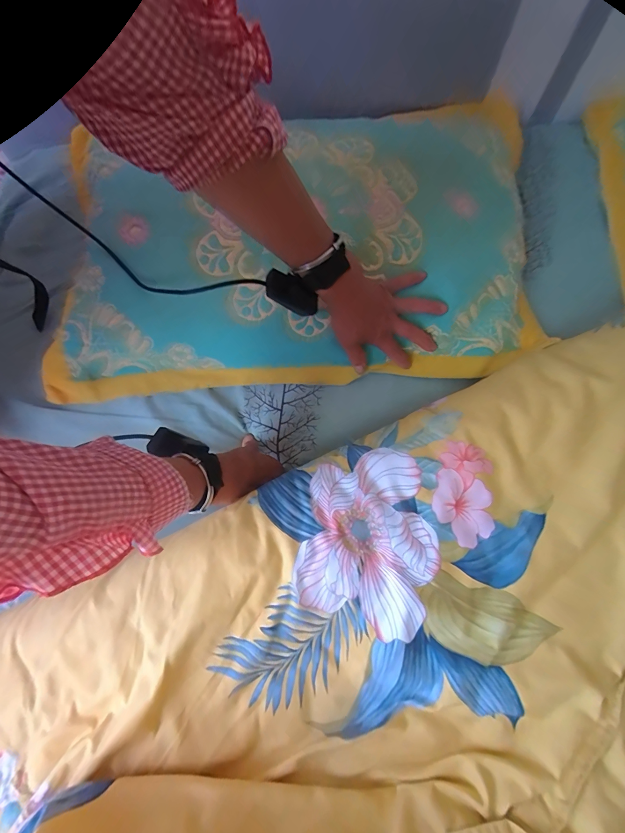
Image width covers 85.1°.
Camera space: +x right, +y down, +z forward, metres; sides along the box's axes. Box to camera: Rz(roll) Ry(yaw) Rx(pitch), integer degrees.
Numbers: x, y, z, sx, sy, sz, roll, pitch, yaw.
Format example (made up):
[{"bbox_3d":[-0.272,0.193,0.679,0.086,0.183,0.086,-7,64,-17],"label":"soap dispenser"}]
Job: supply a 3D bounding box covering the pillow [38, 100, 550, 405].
[{"bbox_3d":[-0.032,-0.252,0.497,0.691,0.104,0.410,-2,76,1],"label":"pillow"}]

